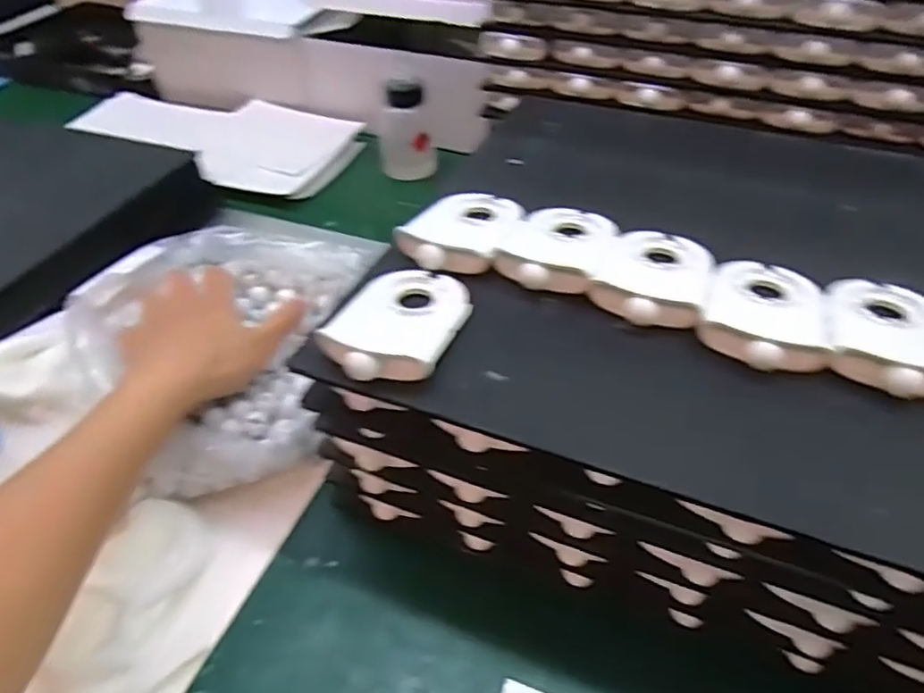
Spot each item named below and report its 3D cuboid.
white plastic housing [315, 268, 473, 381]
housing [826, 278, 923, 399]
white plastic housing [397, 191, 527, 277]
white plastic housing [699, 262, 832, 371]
[{"bbox_3d":[-0.032,-0.016,0.324,0.061,0.017,0.086,12,44,13],"label":"white plastic housing"},{"bbox_3d":[0.214,-0.010,0.313,0.058,0.017,0.084,17,45,18],"label":"housing"},{"bbox_3d":[0.001,-0.075,0.386,0.058,0.016,0.087,16,45,17],"label":"white plastic housing"},{"bbox_3d":[0.157,-0.021,0.326,0.058,0.019,0.090,16,45,17],"label":"white plastic housing"}]

